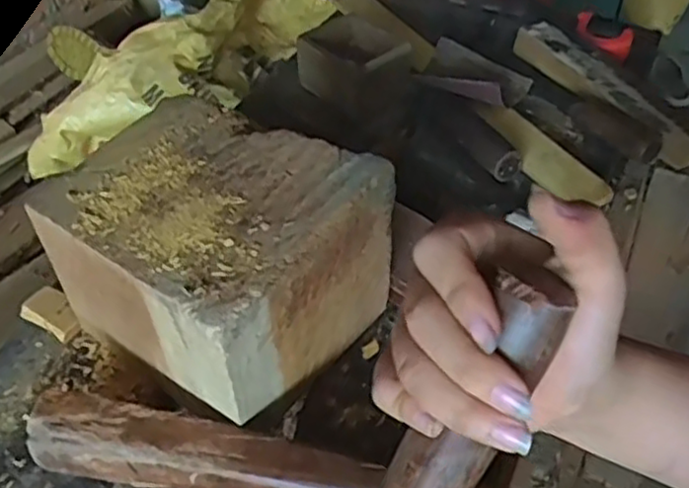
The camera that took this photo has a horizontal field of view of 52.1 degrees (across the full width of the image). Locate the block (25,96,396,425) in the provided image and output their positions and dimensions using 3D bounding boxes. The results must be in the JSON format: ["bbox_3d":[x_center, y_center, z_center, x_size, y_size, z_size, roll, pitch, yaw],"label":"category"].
[{"bbox_3d":[-0.087,0.000,0.497,0.175,0.117,0.160,26,51,26],"label":"block"}]

